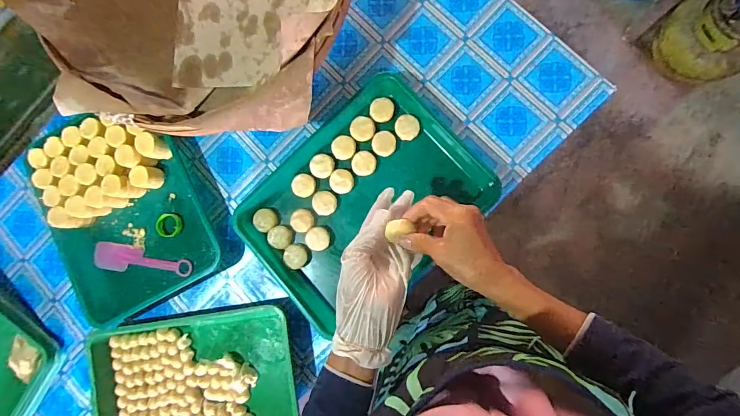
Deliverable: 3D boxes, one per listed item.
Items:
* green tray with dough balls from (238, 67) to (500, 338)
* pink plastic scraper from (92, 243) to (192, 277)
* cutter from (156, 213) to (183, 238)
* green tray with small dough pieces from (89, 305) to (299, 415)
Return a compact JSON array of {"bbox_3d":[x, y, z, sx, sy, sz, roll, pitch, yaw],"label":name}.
[{"bbox_3d":[-0.018,-0.006,0.648,0.379,0.036,0.280,-43,82,4],"label":"green tray with dough balls"},{"bbox_3d":[-0.414,0.094,0.722,0.186,0.025,0.048,5,88,9],"label":"pink plastic scraper"},{"bbox_3d":[-0.360,0.031,0.710,0.045,0.014,0.042,0,87,9],"label":"cutter"},{"bbox_3d":[-0.293,0.329,0.675,0.360,0.041,0.285,-9,86,8],"label":"green tray with small dough pieces"}]

